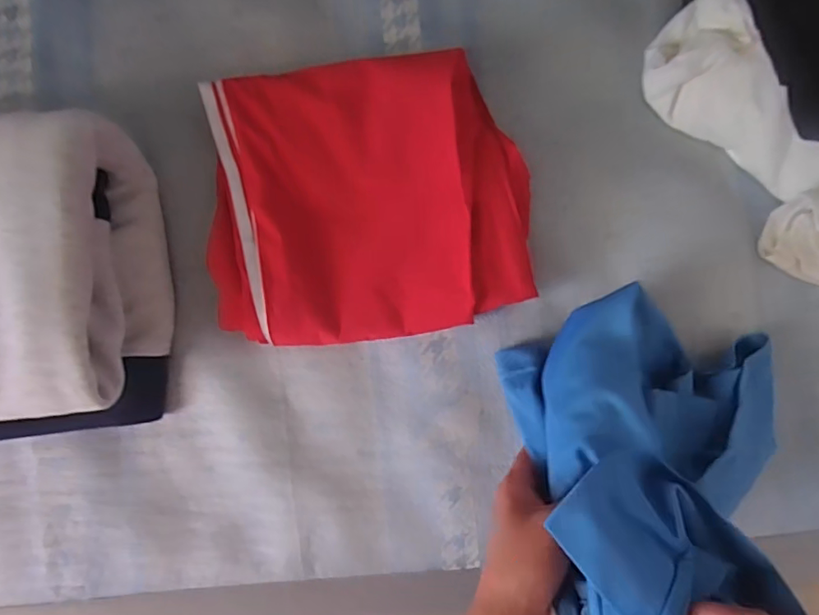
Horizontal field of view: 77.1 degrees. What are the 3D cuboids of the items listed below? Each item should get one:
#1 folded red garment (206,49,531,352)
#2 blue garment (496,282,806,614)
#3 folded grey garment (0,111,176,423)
[{"bbox_3d":[-0.033,-0.088,0.427,0.249,0.049,0.221,-6,87,0],"label":"folded red garment"},{"bbox_3d":[0.192,0.094,0.343,0.215,0.168,0.205,-9,89,0],"label":"blue garment"},{"bbox_3d":[-0.344,-0.025,0.404,0.265,0.105,0.214,-3,87,0],"label":"folded grey garment"}]

